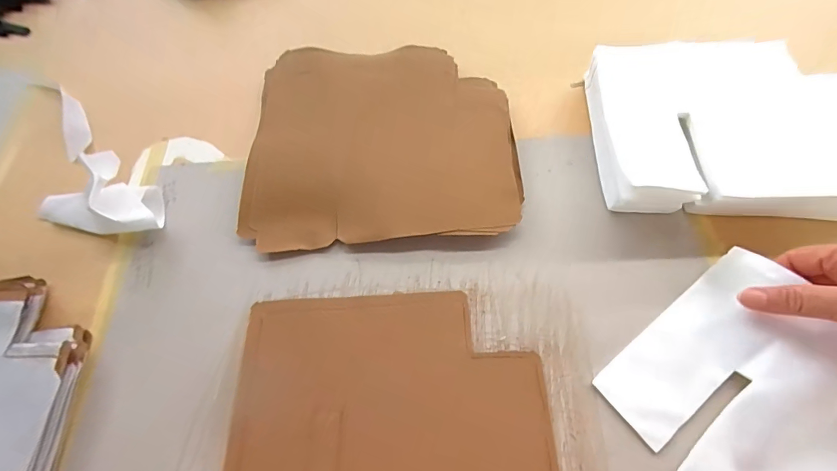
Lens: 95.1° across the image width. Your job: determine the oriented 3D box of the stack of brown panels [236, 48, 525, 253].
[{"bbox_3d":[-0.038,-0.106,0.396,0.265,0.032,0.235,-4,66,1],"label":"stack of brown panels"}]

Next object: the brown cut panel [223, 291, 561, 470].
[{"bbox_3d":[-0.022,0.140,0.298,0.242,0.005,0.189,-1,64,1],"label":"brown cut panel"}]

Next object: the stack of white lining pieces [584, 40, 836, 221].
[{"bbox_3d":[0.293,-0.104,0.366,0.234,0.053,0.177,1,67,4],"label":"stack of white lining pieces"}]

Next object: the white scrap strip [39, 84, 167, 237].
[{"bbox_3d":[-0.360,-0.068,0.390,0.237,0.049,0.096,39,73,18],"label":"white scrap strip"}]

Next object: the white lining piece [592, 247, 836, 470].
[{"bbox_3d":[0.272,0.139,0.272,0.169,0.041,0.223,-39,70,-13],"label":"white lining piece"}]

